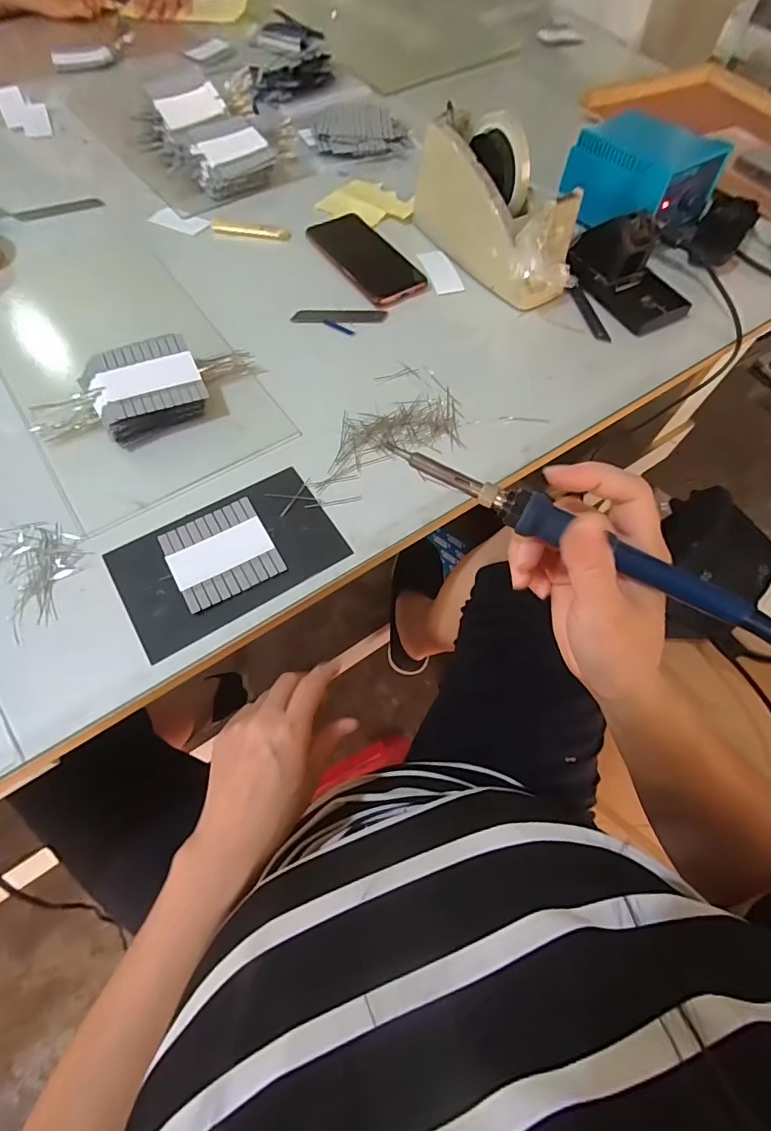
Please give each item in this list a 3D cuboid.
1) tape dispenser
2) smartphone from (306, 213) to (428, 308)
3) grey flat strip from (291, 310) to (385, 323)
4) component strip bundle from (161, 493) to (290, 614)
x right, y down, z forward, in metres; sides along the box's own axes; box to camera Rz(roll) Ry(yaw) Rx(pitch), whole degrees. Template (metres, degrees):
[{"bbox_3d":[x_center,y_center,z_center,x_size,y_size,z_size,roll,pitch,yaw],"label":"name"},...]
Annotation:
[{"bbox_3d":[0.120,-0.399,0.524,0.071,0.108,0.218,-29,70,-15],"label":"tape dispenser"},{"bbox_3d":[-0.022,-0.366,0.558,0.077,0.007,0.163,-32,71,-16],"label":"smartphone"},{"bbox_3d":[-0.050,-0.274,0.517,0.102,0.004,0.020,-3,66,-7],"label":"grey flat strip"},{"bbox_3d":[-0.133,-0.010,0.381,0.079,0.005,0.077,-28,70,-15],"label":"component strip bundle"}]

